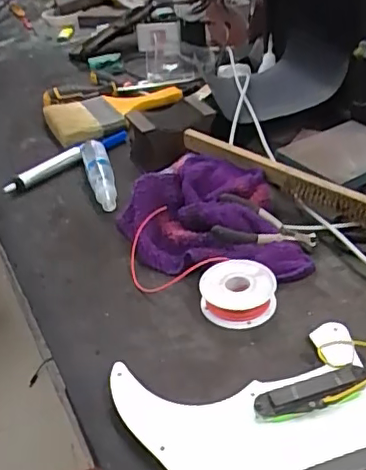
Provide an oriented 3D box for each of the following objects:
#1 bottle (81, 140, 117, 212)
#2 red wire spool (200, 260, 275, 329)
[{"bbox_3d":[-0.093,-0.068,0.639,0.027,0.025,0.138,-14,36,-9],"label":"bottle"},{"bbox_3d":[0.045,0.048,0.474,0.060,0.024,0.056,-6,35,3],"label":"red wire spool"}]

